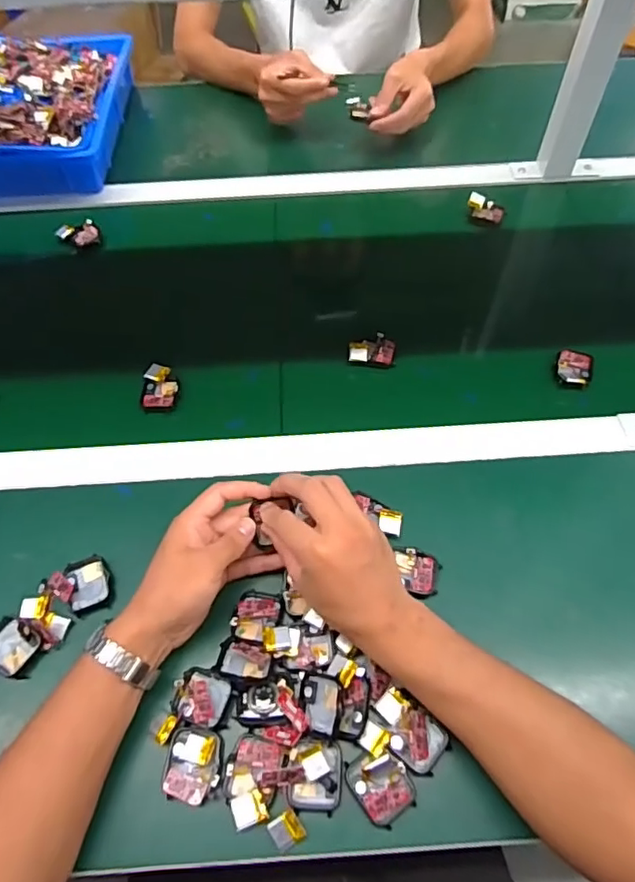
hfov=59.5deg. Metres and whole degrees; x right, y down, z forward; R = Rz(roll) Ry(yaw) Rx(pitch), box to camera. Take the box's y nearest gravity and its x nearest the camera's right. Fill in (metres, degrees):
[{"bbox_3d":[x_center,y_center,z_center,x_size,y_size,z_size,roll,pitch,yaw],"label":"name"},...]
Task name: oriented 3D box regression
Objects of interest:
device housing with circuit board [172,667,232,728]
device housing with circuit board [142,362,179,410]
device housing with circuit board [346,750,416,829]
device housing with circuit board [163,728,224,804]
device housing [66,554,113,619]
[{"bbox_3d":[-0.089,0.196,0.425,0.044,0.012,0.038,16,60,11],"label":"device housing with circuit board"},{"bbox_3d":[-0.167,-0.057,0.592,0.036,0.016,0.054,-6,58,-3],"label":"device housing with circuit board"},{"bbox_3d":[0.046,0.244,0.393,0.038,0.018,0.045,-30,62,-17],"label":"device housing with circuit board"},{"bbox_3d":[-0.090,0.235,0.403,0.039,0.010,0.046,5,58,4],"label":"device housing with circuit board"},{"bbox_3d":[-0.194,0.123,0.475,0.033,0.012,0.046,-18,60,-10],"label":"device housing"}]

